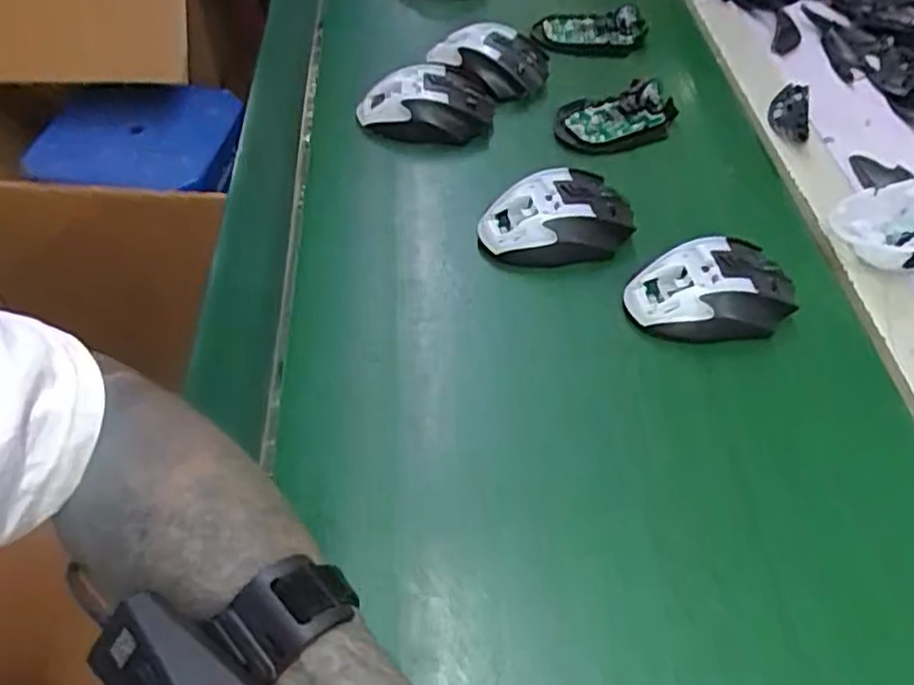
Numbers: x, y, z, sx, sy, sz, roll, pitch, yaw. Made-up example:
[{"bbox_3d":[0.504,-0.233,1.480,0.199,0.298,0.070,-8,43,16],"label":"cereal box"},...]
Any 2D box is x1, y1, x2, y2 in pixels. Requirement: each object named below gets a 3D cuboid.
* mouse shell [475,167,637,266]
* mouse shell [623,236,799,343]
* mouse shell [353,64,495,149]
[{"bbox_3d":[0.075,-0.092,0.527,0.113,0.036,0.070,-19,54,-15],"label":"mouse shell"},{"bbox_3d":[0.175,-0.037,0.486,0.112,0.031,0.065,-5,51,-4],"label":"mouse shell"},{"bbox_3d":[-0.027,-0.210,0.616,0.117,0.038,0.077,-13,52,-10],"label":"mouse shell"}]

